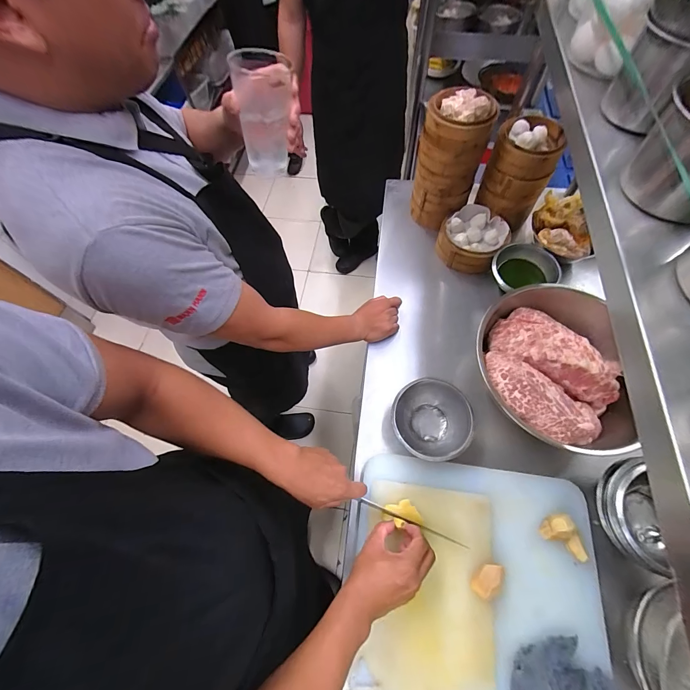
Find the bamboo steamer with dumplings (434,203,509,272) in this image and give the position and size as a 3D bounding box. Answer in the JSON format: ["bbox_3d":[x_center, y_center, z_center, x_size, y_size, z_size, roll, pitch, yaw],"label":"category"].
[{"bbox_3d":[0.327,-0.270,0.833,0.151,0.082,0.170,36,71,18],"label":"bamboo steamer with dumplings"}]

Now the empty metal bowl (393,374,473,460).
[{"bbox_3d":[0.167,0.147,0.636,0.143,0.071,0.152,-1,64,2],"label":"empty metal bowl"}]

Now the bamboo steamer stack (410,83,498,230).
[{"bbox_3d":[0.248,-0.429,0.789,0.137,0.270,0.140,15,66,10],"label":"bamboo steamer stack"}]

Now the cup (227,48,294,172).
[{"bbox_3d":[-0.117,-0.347,0.495,0.085,0.152,0.079,-8,64,-1],"label":"cup"}]

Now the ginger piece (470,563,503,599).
[{"bbox_3d":[0.224,0.369,0.509,0.031,0.009,0.053,40,72,19],"label":"ginger piece"}]

